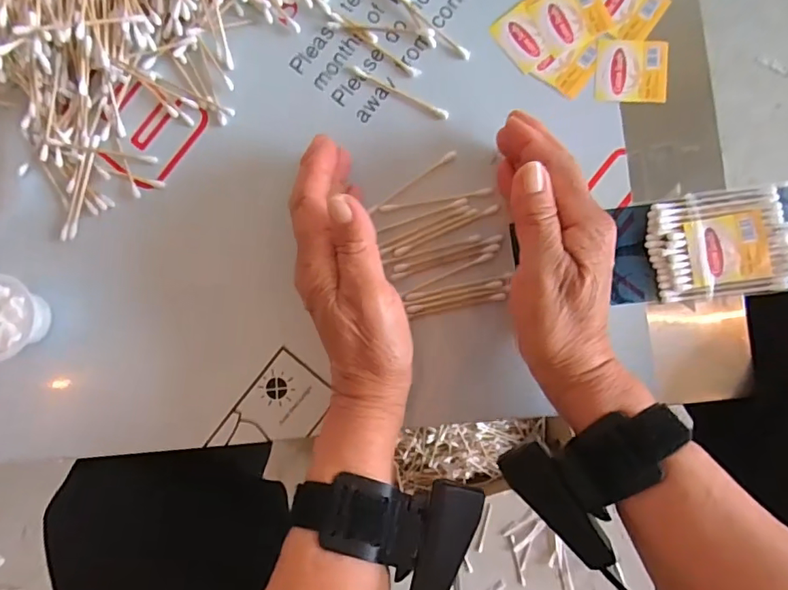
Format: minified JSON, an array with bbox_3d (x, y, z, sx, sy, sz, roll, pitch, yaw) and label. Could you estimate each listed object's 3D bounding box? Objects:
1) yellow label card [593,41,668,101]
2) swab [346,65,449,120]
[{"bbox_3d":[0.151,-0.142,0.330,0.043,0.004,0.038,3,88,4],"label":"yellow label card"},{"bbox_3d":[0.002,-0.134,0.343,0.075,0.004,0.007,29,90,4],"label":"swab"}]

